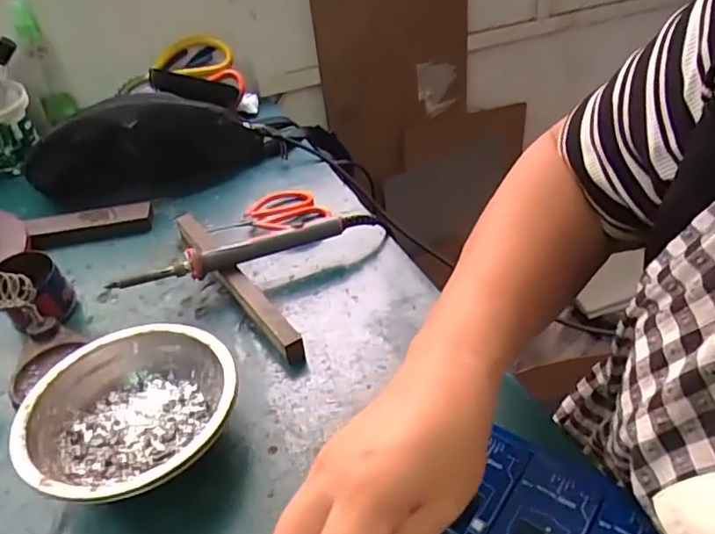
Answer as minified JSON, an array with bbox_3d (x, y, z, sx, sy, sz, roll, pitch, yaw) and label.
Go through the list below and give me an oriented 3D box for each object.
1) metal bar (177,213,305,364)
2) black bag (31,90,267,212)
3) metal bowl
[{"bbox_3d":[-0.107,0.013,0.490,0.020,0.025,0.217,-26,42,-24],"label":"metal bar"},{"bbox_3d":[-0.234,-0.136,0.639,0.246,0.101,0.045,-13,37,-11],"label":"black bag"},{"bbox_3d":[-0.141,0.097,0.361,0.126,0.046,0.125,-3,38,2],"label":"metal bowl"}]

